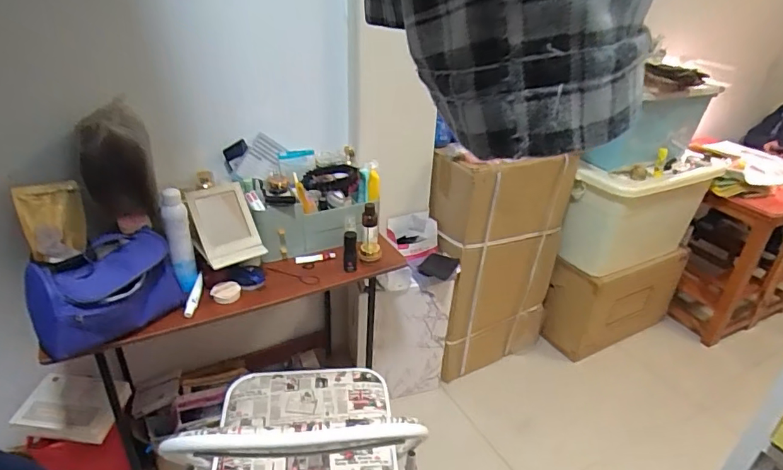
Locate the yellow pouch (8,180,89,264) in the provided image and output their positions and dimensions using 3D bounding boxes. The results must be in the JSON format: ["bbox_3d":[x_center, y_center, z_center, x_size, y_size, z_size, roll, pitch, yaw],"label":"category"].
[{"bbox_3d":[-0.679,-0.022,0.981,0.111,0.033,0.169,-15,77,-23],"label":"yellow pouch"}]

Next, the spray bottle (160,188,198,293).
[{"bbox_3d":[-0.439,0.011,1.014,0.048,0.214,0.050,-11,32,-22],"label":"spray bottle"}]

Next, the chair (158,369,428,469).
[{"bbox_3d":[-0.183,0.489,1.072,0.433,0.691,0.435,-1,30,-5],"label":"chair"}]

